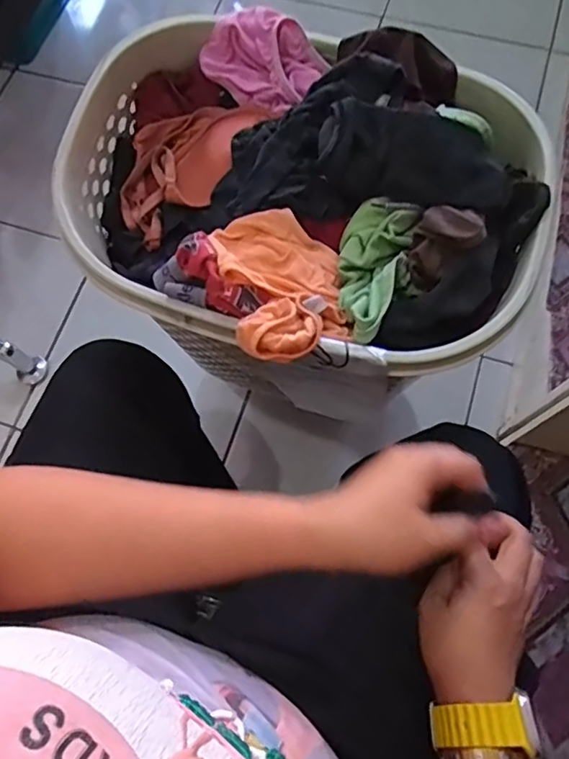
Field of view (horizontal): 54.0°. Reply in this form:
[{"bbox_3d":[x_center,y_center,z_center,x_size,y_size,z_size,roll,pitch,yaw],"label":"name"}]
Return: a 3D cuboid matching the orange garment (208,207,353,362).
[{"bbox_3d":[-0.001,-0.087,0.487,0.100,0.043,0.141,-13,72,-2],"label":"orange garment"}]

